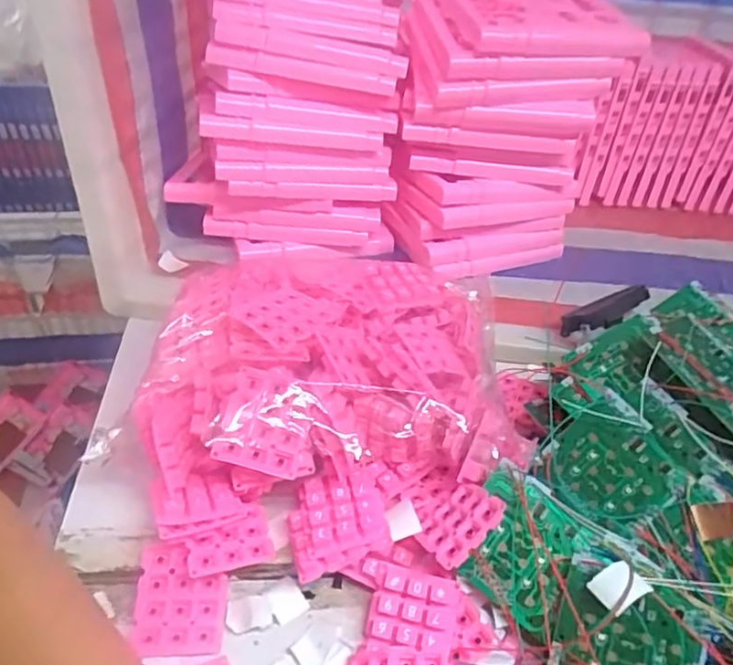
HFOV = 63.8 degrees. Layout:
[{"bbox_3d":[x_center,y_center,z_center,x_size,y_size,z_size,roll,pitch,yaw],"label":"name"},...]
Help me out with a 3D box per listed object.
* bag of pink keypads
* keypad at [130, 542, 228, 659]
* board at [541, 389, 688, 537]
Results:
[{"bbox_3d":[-0.025,0.037,0.413,0.244,0.084,0.239,6,41,-1],"label":"bag of pink keypads"},{"bbox_3d":[-0.109,0.156,0.346,0.051,0.004,0.059,3,68,-5],"label":"keypad"},{"bbox_3d":[0.154,0.086,0.375,0.071,0.007,0.072,-48,61,6],"label":"board"}]

